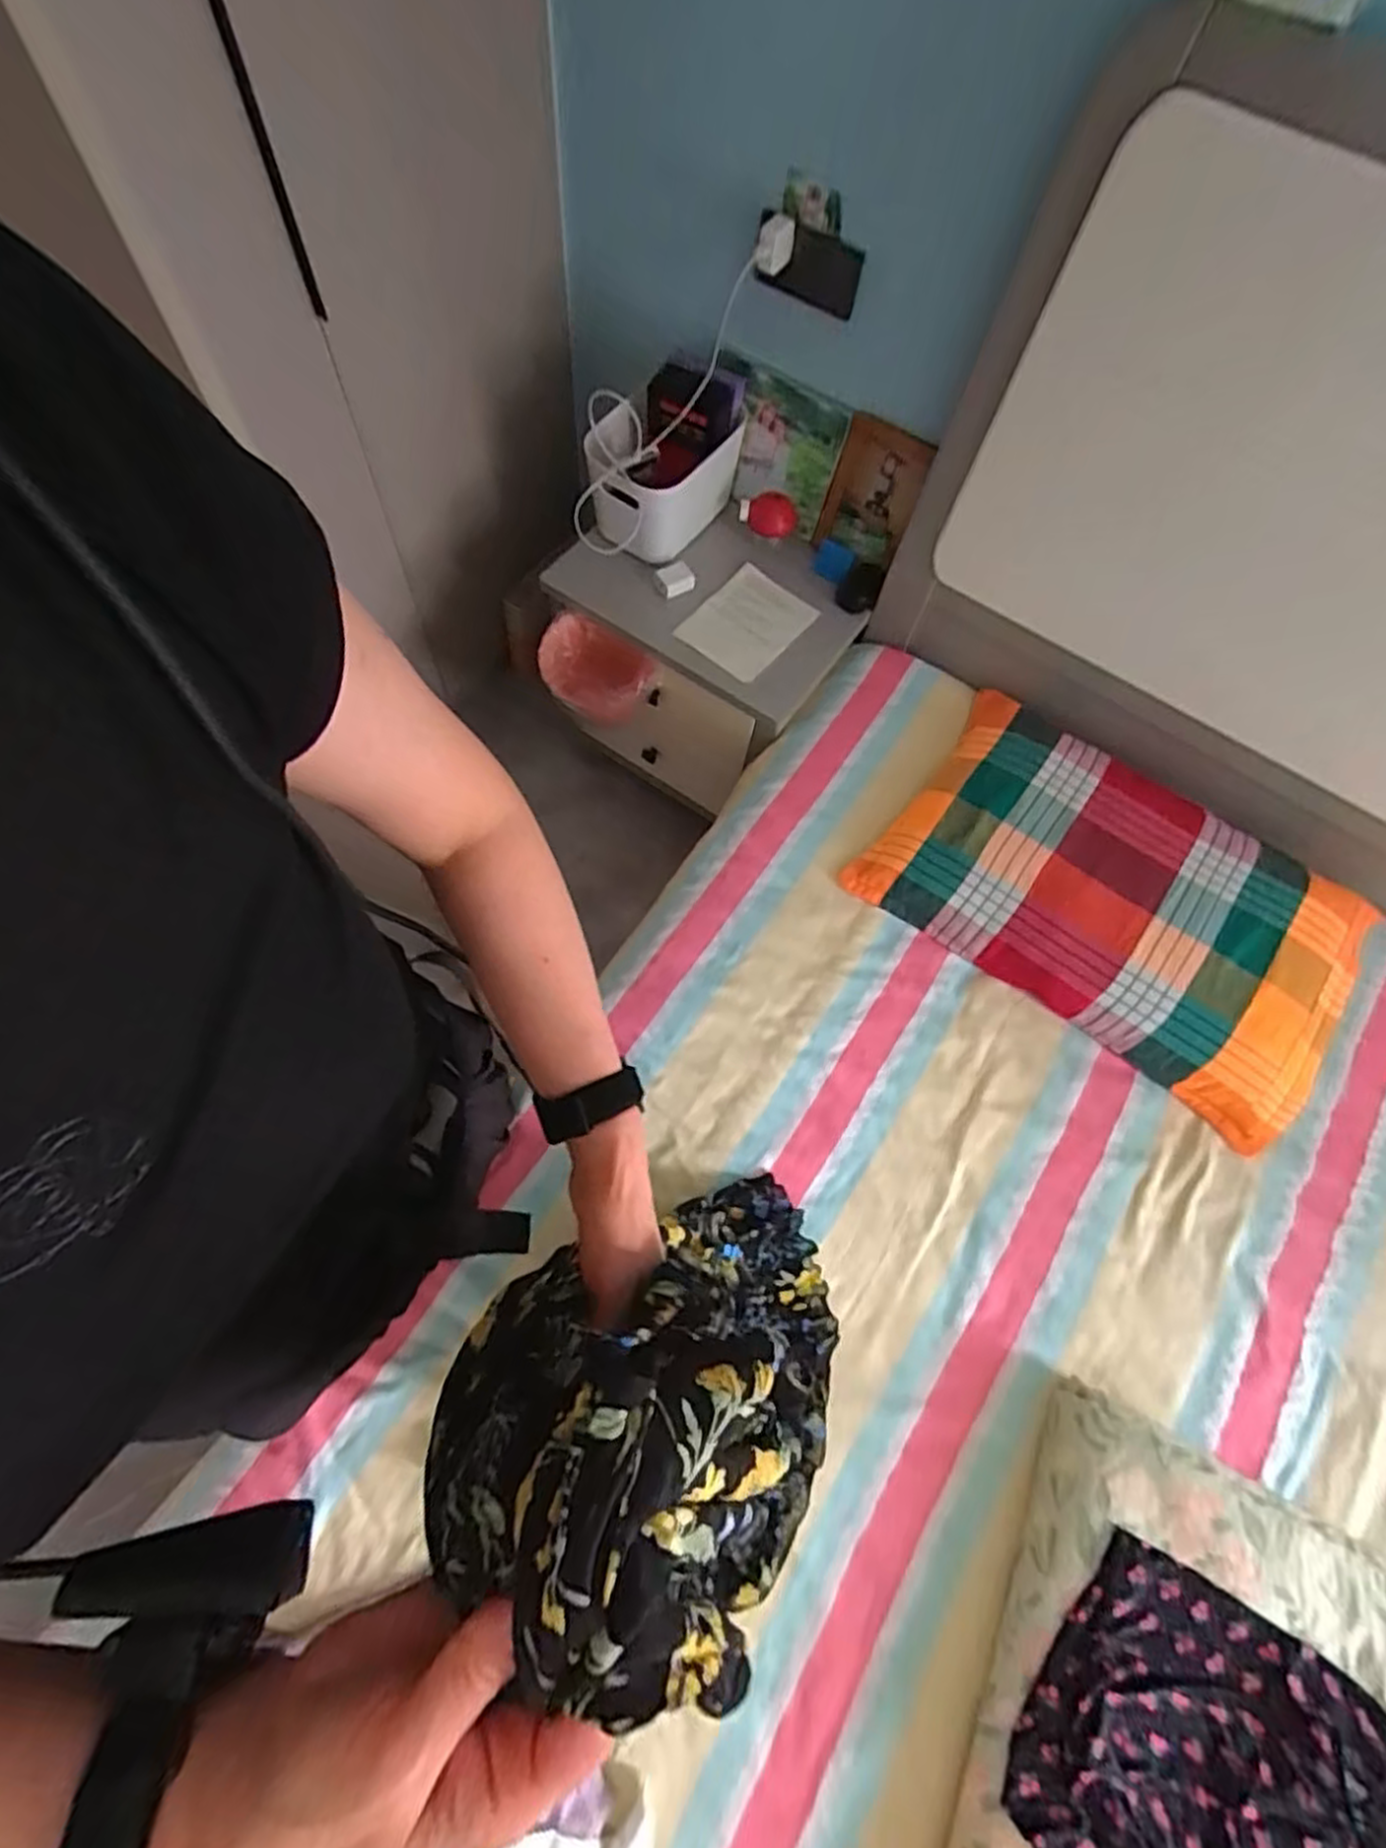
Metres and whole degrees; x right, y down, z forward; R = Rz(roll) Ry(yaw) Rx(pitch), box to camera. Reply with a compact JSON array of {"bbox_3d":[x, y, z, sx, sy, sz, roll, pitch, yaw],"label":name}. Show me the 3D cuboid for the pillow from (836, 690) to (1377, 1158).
[{"bbox_3d":[0.588,-0.050,1.037,0.614,0.082,0.404,35,70,11],"label":"pillow"}]

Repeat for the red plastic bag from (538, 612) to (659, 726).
[{"bbox_3d":[-0.156,-0.393,1.183,0.182,0.111,0.094,24,67,5],"label":"red plastic bag"}]

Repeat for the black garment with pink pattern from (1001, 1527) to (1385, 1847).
[{"bbox_3d":[0.459,0.808,0.647,0.347,0.026,0.360,40,71,13],"label":"black garment with pink pattern"}]

